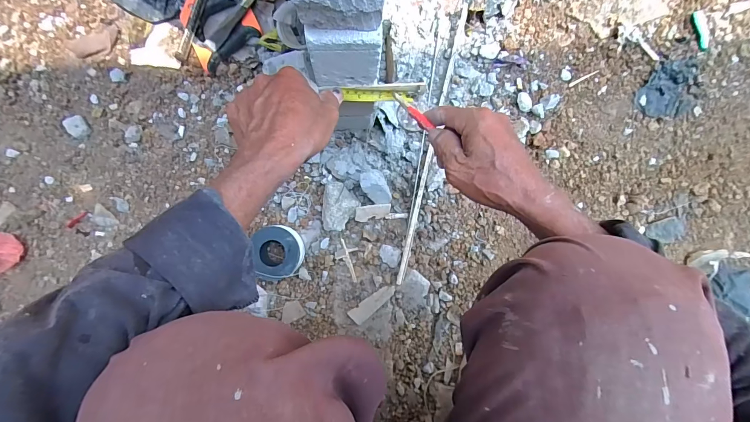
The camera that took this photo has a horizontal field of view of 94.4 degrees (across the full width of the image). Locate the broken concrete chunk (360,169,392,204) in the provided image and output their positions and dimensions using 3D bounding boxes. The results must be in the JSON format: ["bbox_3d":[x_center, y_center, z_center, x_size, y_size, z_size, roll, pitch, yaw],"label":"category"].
[{"bbox_3d":[0.001,-0.038,0.569,0.039,0.063,0.058,-25,88,0],"label":"broken concrete chunk"}]

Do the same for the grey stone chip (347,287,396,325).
[{"bbox_3d":[-0.003,0.156,0.583,0.086,0.006,0.027,-37,88,-1],"label":"grey stone chip"}]

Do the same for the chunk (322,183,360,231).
[{"bbox_3d":[-0.058,-0.005,0.577,0.057,0.024,0.078,11,88,1],"label":"chunk"}]

